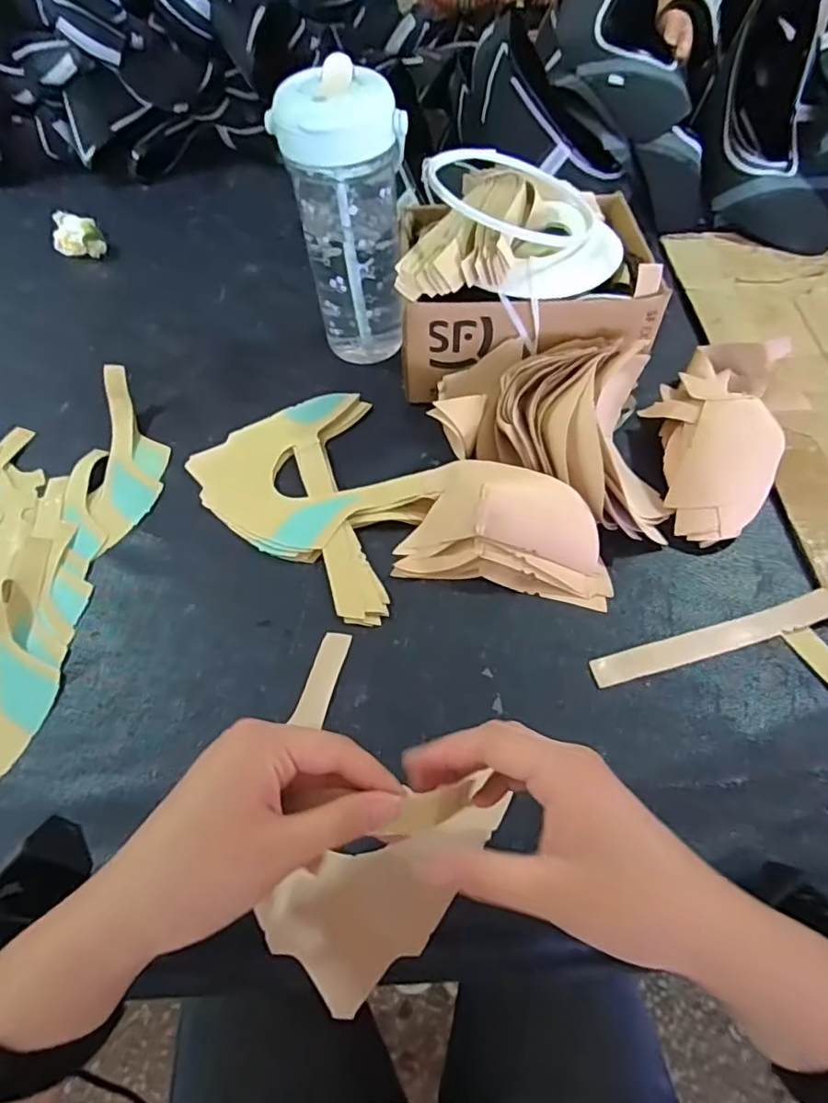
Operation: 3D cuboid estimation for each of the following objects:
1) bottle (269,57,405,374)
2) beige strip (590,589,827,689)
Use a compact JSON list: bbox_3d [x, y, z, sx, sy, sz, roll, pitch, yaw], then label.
[{"bbox_3d":[-0.052,-0.267,0.492,0.074,0.209,0.080,35,64,23],"label":"bottle"},{"bbox_3d":[0.206,0.058,0.393,0.178,0.005,0.022,-15,52,-4],"label":"beige strip"}]

